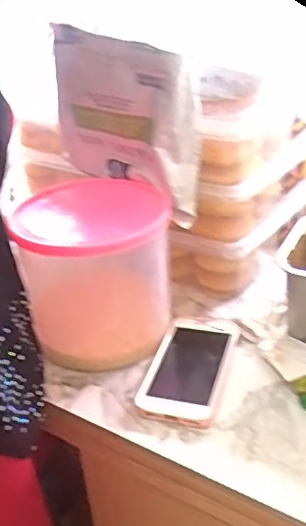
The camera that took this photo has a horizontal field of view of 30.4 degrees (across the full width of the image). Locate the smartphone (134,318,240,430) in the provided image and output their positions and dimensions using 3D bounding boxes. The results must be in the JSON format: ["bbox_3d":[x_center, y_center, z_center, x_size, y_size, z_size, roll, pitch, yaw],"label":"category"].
[{"bbox_3d":[0.036,0.101,0.537,0.073,0.016,0.133,7,32,17],"label":"smartphone"}]

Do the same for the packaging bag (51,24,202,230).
[{"bbox_3d":[-0.024,-0.137,0.550,0.157,0.165,0.033,22,50,16],"label":"packaging bag"}]

